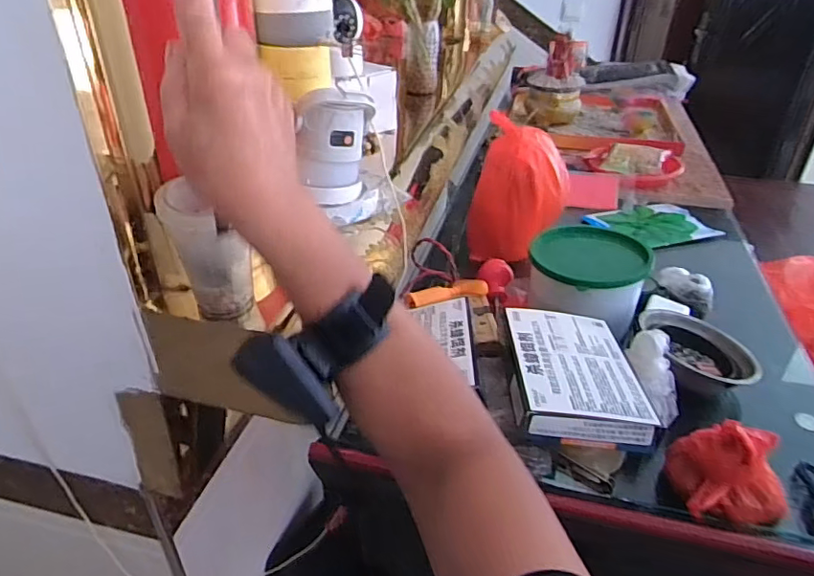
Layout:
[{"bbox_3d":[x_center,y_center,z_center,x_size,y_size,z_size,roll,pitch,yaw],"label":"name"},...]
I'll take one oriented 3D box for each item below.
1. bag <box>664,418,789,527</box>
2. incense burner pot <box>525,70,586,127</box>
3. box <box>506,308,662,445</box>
[{"bbox_3d":[0.278,0.150,0.473,0.091,0.068,0.074,-2,33,-3],"label":"bag"},{"bbox_3d":[0.359,-0.466,1.347,0.135,0.106,0.128,6,33,8],"label":"incense burner pot"},{"bbox_3d":[0.155,0.075,0.524,0.116,0.027,0.161,1,33,1],"label":"box"}]

